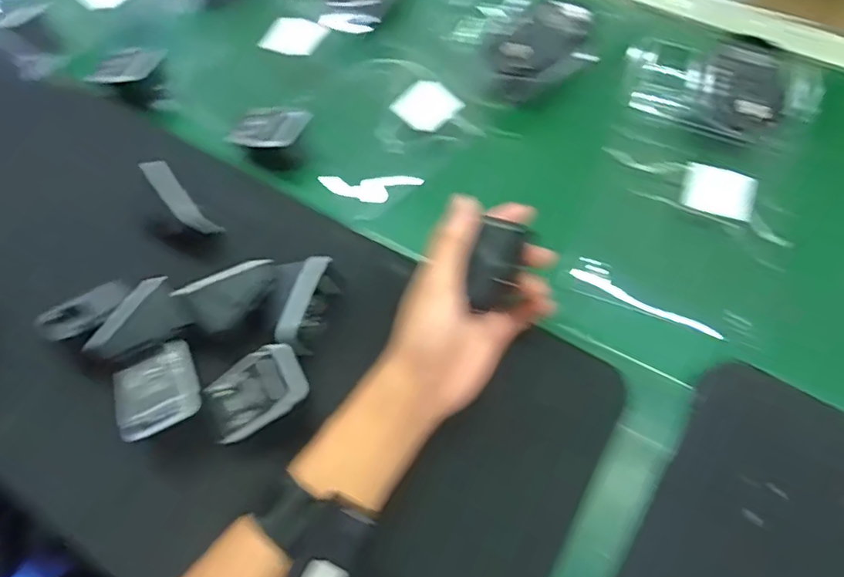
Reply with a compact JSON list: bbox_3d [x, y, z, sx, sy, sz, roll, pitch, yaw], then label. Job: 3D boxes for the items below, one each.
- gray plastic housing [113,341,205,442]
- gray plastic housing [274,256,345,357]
[{"bbox_3d":[-0.183,0.071,0.385,0.053,0.019,0.062,-23,54,-14],"label":"gray plastic housing"},{"bbox_3d":[-0.082,0.013,0.413,0.028,0.043,0.072,19,66,8],"label":"gray plastic housing"}]

